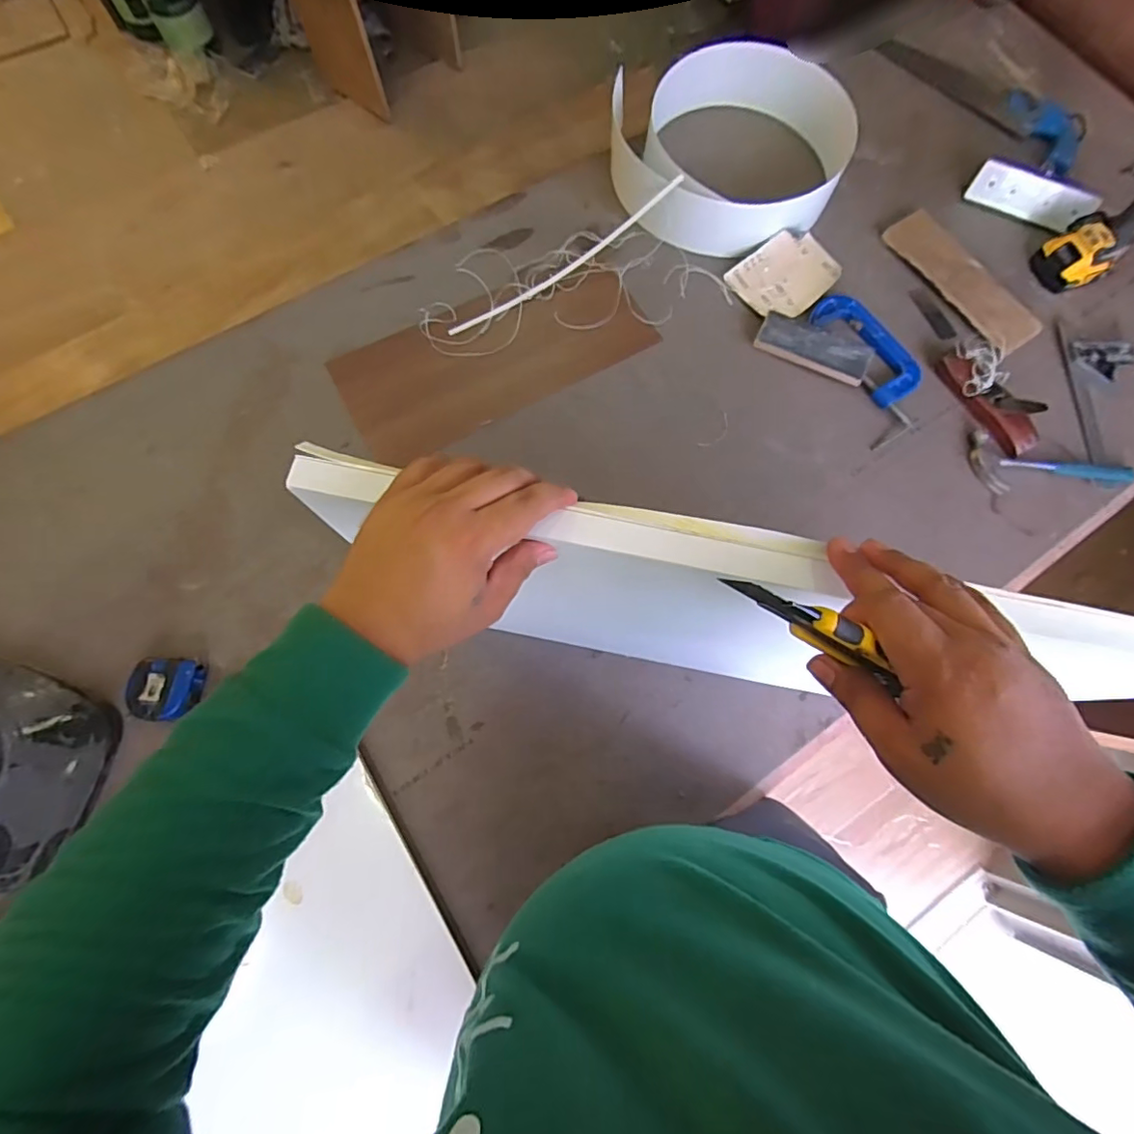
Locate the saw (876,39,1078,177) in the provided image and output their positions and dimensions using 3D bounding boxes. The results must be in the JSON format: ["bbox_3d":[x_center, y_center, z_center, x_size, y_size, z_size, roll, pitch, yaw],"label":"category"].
[{"bbox_3d":[0.777,-0.896,1.017,0.434,0.038,0.121,41,77,9],"label":"saw"}]

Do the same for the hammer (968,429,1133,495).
[{"bbox_3d":[0.732,-0.142,0.819,0.221,0.035,0.091,20,75,4],"label":"hammer"}]

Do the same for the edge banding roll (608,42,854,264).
[{"bbox_3d":[0.283,-0.700,0.893,0.380,0.156,0.310,-12,75,-6],"label":"edge banding roll"}]

